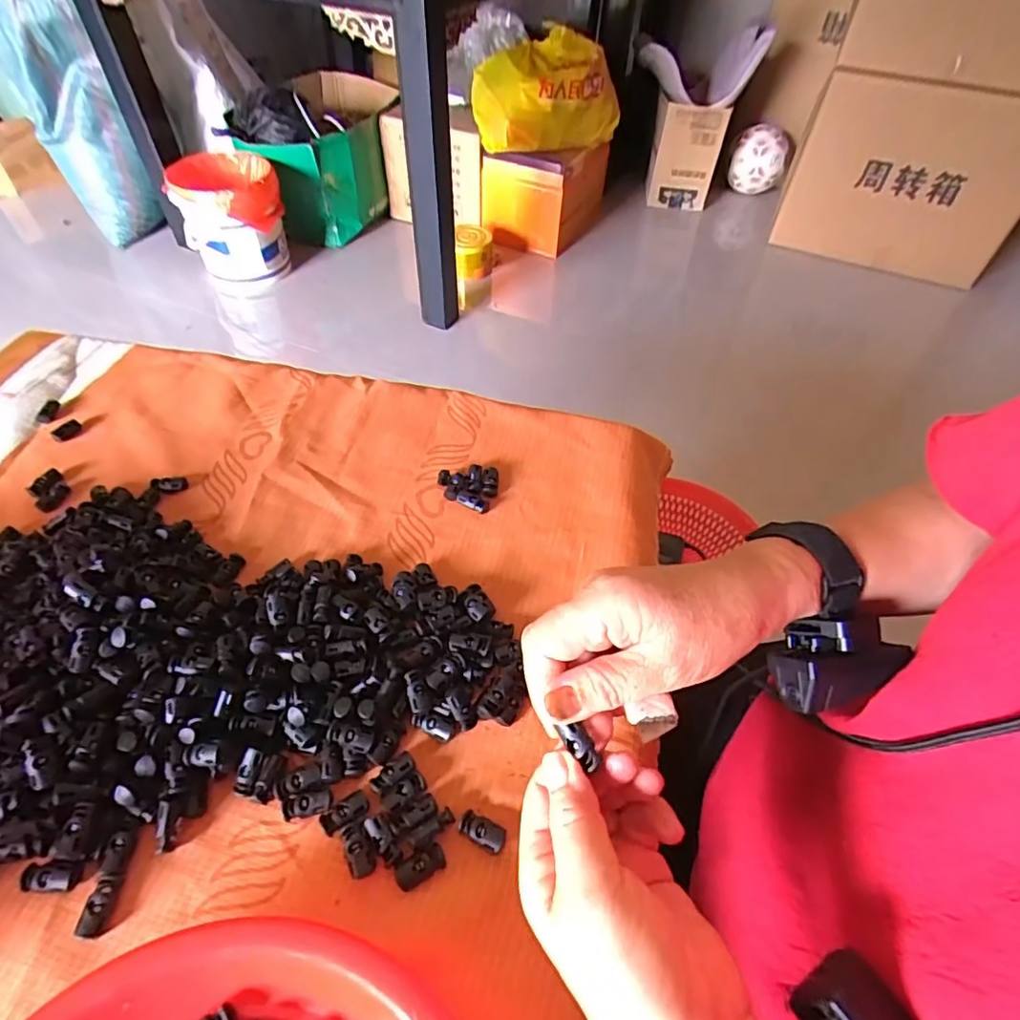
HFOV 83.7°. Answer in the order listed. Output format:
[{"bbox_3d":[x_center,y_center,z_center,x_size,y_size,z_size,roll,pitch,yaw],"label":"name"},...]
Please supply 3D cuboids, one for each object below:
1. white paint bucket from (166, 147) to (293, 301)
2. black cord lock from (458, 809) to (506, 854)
[{"bbox_3d":[-0.742,-0.765,1.555,0.260,0.298,0.282,-19,54,-16],"label":"white paint bucket"},{"bbox_3d":[-0.016,0.182,0.323,0.028,0.006,0.014,23,53,17],"label":"black cord lock"}]

